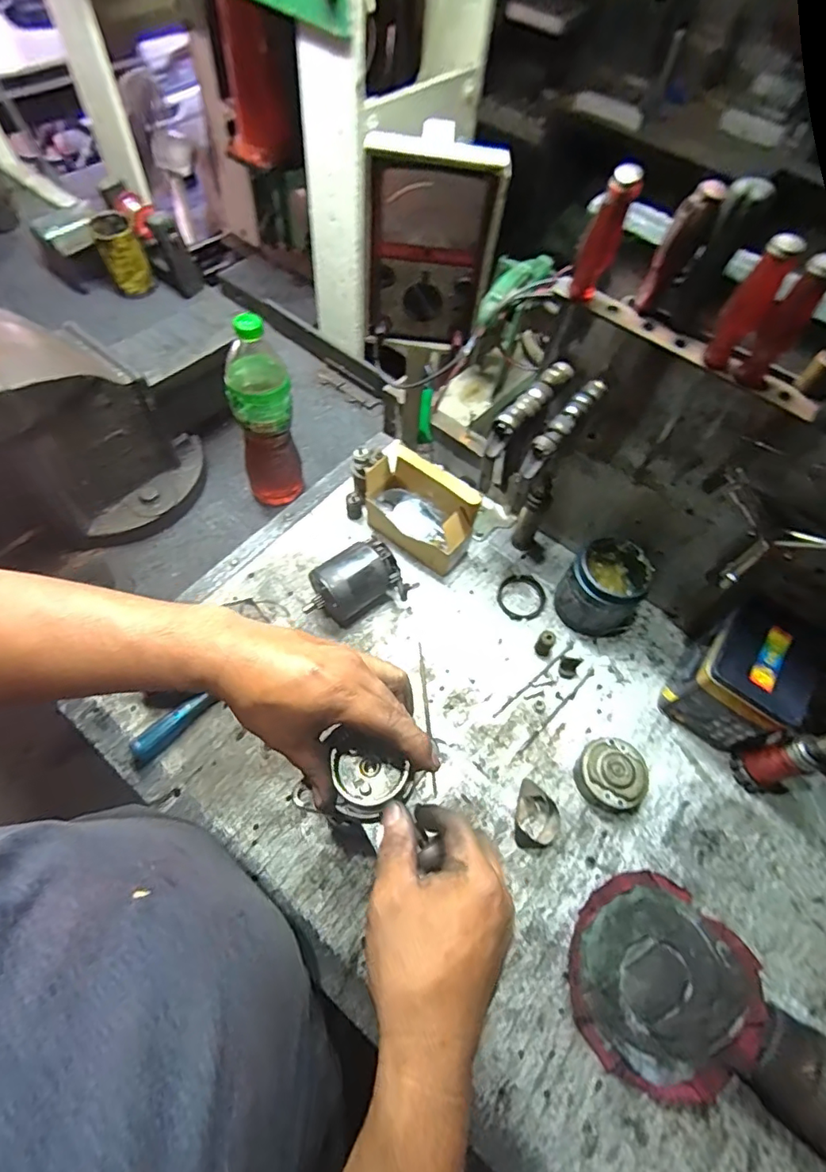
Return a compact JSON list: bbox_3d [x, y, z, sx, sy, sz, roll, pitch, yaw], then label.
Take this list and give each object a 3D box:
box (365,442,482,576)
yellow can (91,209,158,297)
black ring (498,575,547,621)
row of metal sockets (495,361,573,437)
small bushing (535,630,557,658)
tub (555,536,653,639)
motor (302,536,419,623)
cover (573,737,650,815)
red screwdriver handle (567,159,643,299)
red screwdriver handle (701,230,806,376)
[{"bbox_3d":[0.006,-0.098,0.689,0.148,0.112,0.085,31,64,13],"label":"box"},{"bbox_3d":[-0.523,-0.594,0.945,0.076,0.101,0.074,-23,66,-17],"label":"yellow can"},{"bbox_3d":[0.147,0.016,0.702,0.064,0.005,0.066,1,62,-2],"label":"black ring"},{"bbox_3d":[0.123,-0.188,0.521,0.021,0.016,0.116,38,64,15],"label":"row of metal sockets"},{"bbox_3d":[0.165,0.071,0.644,0.020,0.039,0.022,1,62,-2],"label":"small bushing"},{"bbox_3d":[0.238,0.003,0.646,0.094,0.095,0.085,35,66,15],"label":"tub"},{"bbox_3d":[-0.077,-0.001,0.653,0.124,0.072,0.077,-25,67,-18],"label":"motor"},{"bbox_3d":[0.222,0.210,0.581,0.072,0.034,0.074,1,62,-2],"label":"cover"},{"bbox_3d":[0.148,-0.274,0.410,0.028,0.100,0.026,17,63,6],"label":"red screwdriver handle"},{"bbox_3d":[0.242,-0.202,0.379,0.023,0.093,0.019,38,67,16],"label":"red screwdriver handle"}]

